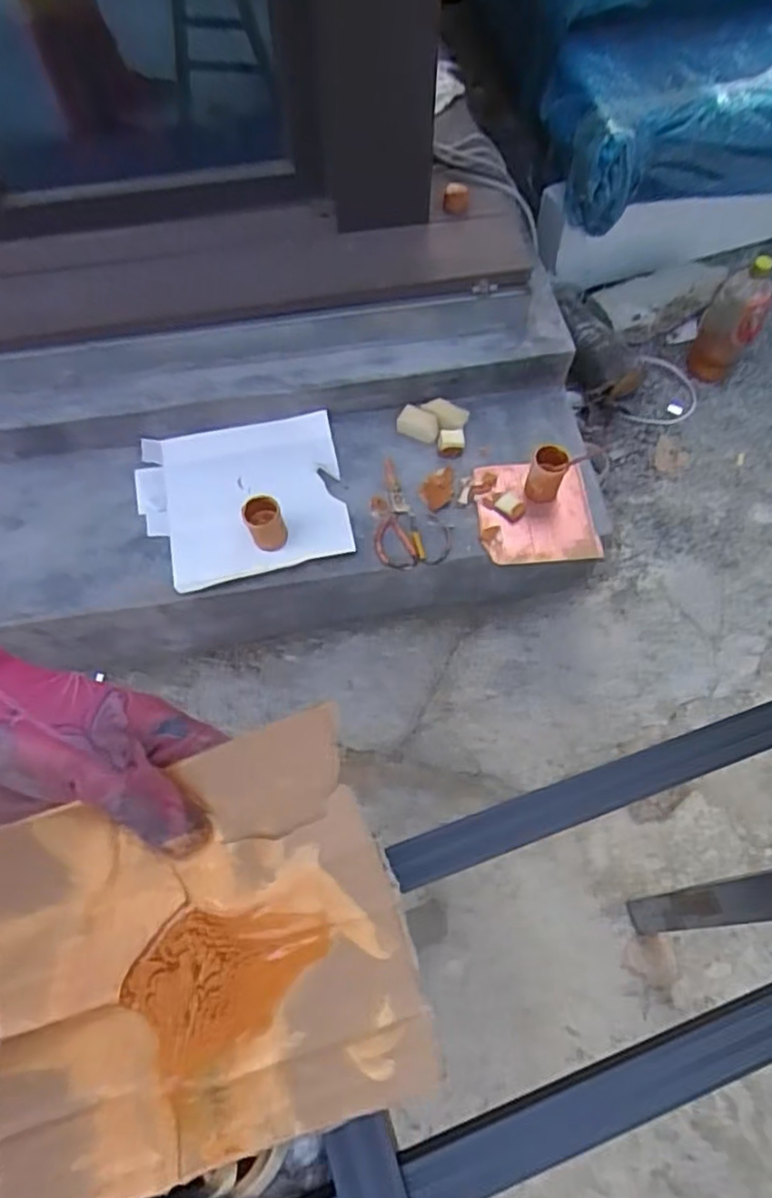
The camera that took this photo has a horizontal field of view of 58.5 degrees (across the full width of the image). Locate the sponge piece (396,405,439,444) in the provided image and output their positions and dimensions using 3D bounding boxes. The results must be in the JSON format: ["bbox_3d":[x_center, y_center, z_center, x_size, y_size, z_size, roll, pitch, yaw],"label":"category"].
[{"bbox_3d":[0.053,-0.292,1.147,0.075,0.026,0.040,22,65,15],"label":"sponge piece"}]

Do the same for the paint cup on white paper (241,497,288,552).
[{"bbox_3d":[-0.182,-0.115,1.035,0.056,0.078,0.055,-18,62,-6],"label":"paint cup on white paper"}]

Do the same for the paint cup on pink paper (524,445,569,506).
[{"bbox_3d":[0.253,-0.197,1.080,0.060,0.083,0.058,21,65,15],"label":"paint cup on pink paper"}]

